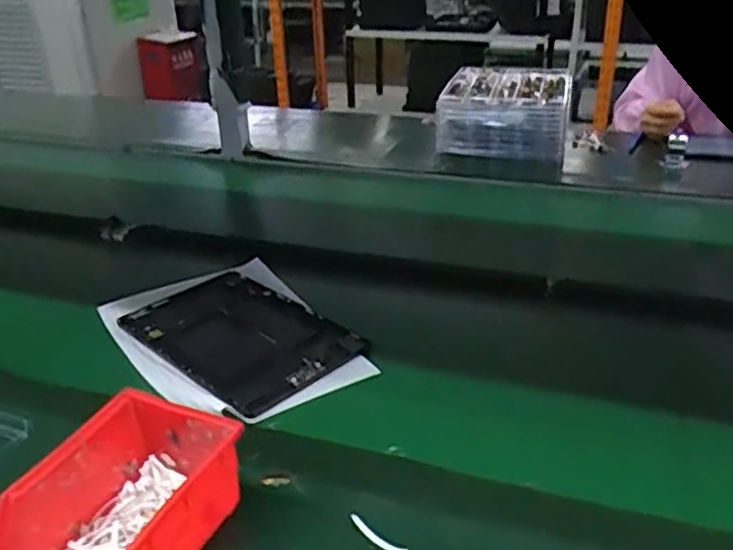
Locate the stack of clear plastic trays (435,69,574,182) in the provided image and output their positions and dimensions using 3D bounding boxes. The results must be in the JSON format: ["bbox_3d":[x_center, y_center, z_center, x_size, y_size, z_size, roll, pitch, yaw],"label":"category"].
[{"bbox_3d":[0.282,-0.318,1.419,0.246,0.139,0.290,6,28,12],"label":"stack of clear plastic trays"}]

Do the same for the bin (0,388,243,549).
[{"bbox_3d":[-0.159,0.158,0.468,0.107,0.075,0.142,13,30,24],"label":"bin"}]

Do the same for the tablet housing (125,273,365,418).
[{"bbox_3d":[-0.135,0.061,0.738,0.160,0.015,0.247,-25,36,-38],"label":"tablet housing"}]

